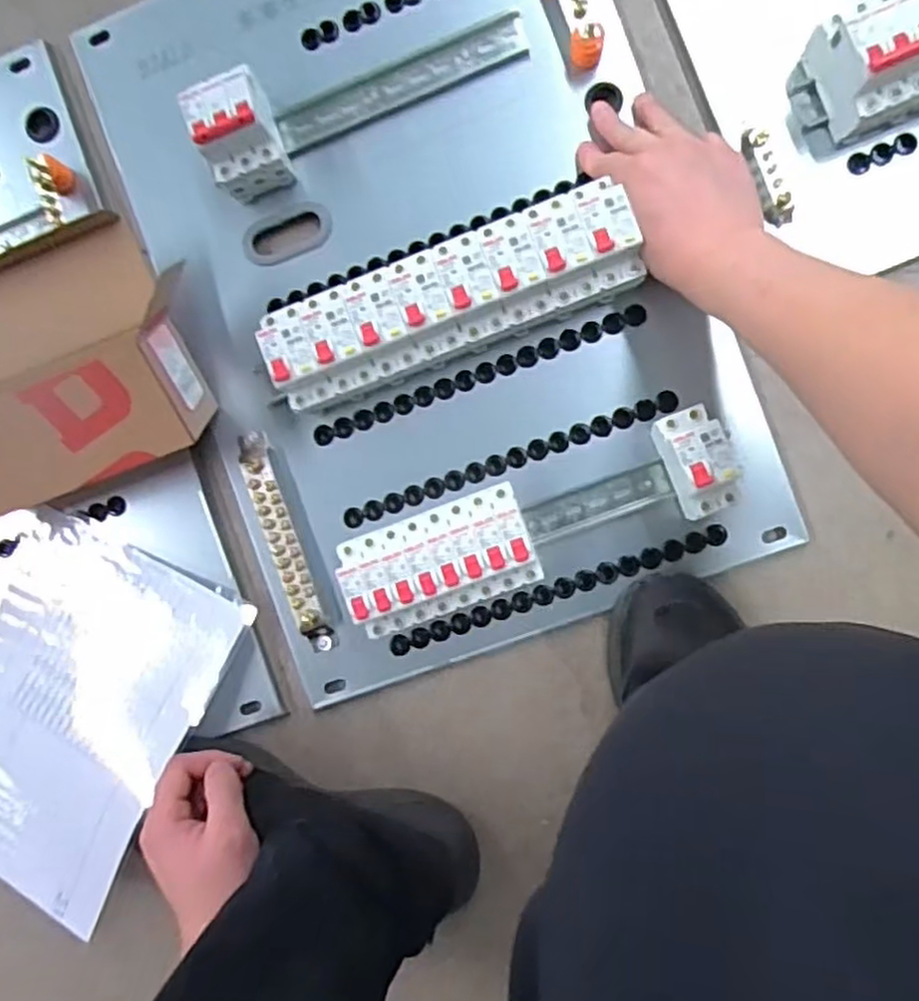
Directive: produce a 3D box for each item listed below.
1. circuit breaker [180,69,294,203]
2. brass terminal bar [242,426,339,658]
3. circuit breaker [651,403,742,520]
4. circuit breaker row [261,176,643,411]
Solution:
[{"bbox_3d":[-0.174,-0.287,0.565,0.060,0.075,0.077,-18,90,6],"label":"circuit breaker"},{"bbox_3d":[-0.144,0.035,0.589,0.026,0.022,0.189,-19,90,6],"label":"brass terminal bar"},{"bbox_3d":[0.174,-0.028,0.533,0.038,0.079,0.076,-20,90,6],"label":"circuit breaker"},{"bbox_3d":[-0.009,-0.151,0.545,0.276,0.060,0.082,-20,90,7],"label":"circuit breaker row"}]

